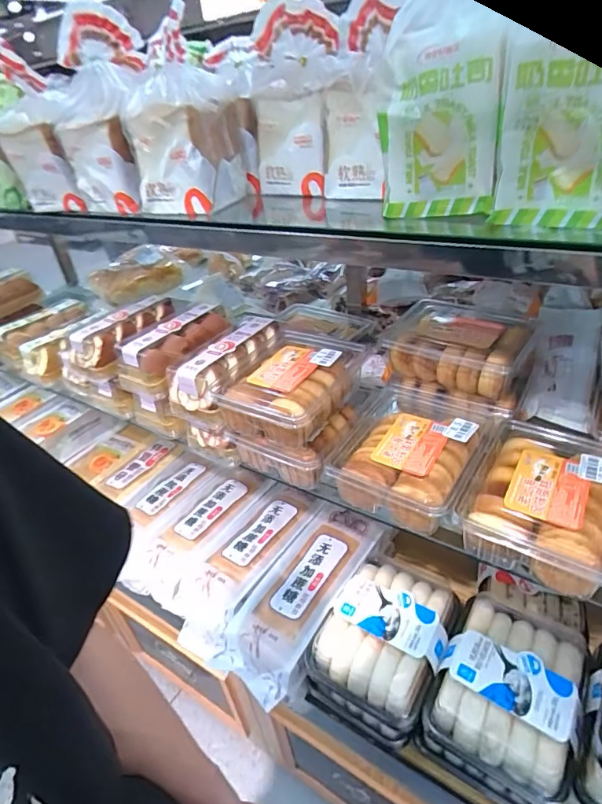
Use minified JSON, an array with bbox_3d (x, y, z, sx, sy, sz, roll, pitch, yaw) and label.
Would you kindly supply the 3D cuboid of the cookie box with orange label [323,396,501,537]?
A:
[{"bbox_3d":[0.133,0.068,0.564,0.150,0.052,0.166,16,40,31],"label":"cookie box with orange label"}]

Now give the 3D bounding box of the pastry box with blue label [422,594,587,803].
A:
[{"bbox_3d":[0.255,0.345,0.571,0.148,0.074,0.189,17,40,31],"label":"pastry box with blue label"}]

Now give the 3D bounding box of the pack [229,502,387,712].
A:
[{"bbox_3d":[0.012,0.294,0.711,0.117,0.066,0.302,14,39,29],"label":"pack"}]

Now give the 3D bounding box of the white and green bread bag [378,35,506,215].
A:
[{"bbox_3d":[0.130,-0.251,0.441,0.099,0.136,0.049,1,34,11],"label":"white and green bread bag"}]

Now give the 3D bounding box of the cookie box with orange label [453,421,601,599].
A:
[{"bbox_3d":[0.266,0.107,0.492,0.147,0.060,0.193,16,40,31],"label":"cookie box with orange label"}]

